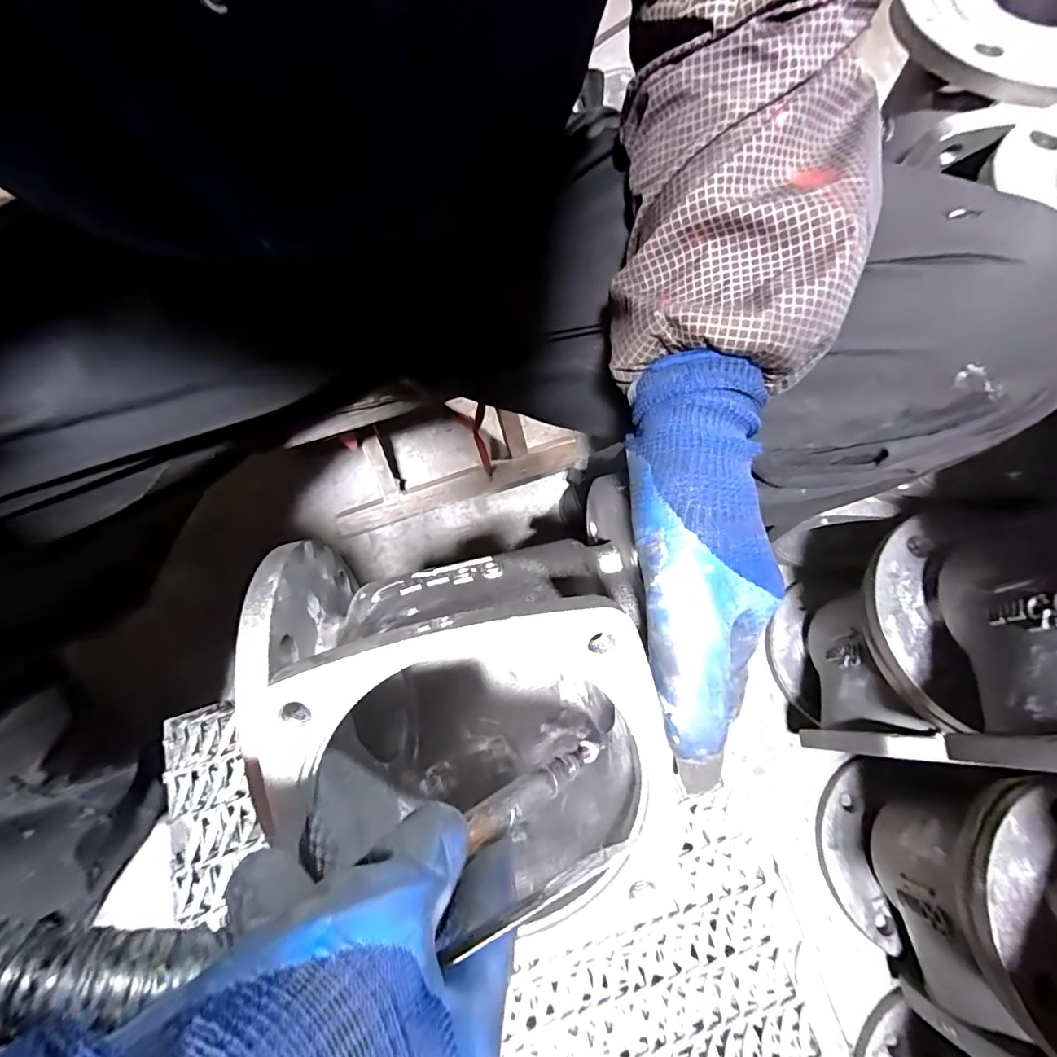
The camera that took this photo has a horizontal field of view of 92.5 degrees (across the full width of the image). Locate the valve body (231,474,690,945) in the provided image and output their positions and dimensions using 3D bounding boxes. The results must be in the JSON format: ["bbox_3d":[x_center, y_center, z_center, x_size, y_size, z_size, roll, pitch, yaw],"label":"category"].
[{"bbox_3d":[-0.029,0.086,0.274,0.173,0.170,0.173,-8,28,3],"label":"valve body"}]

